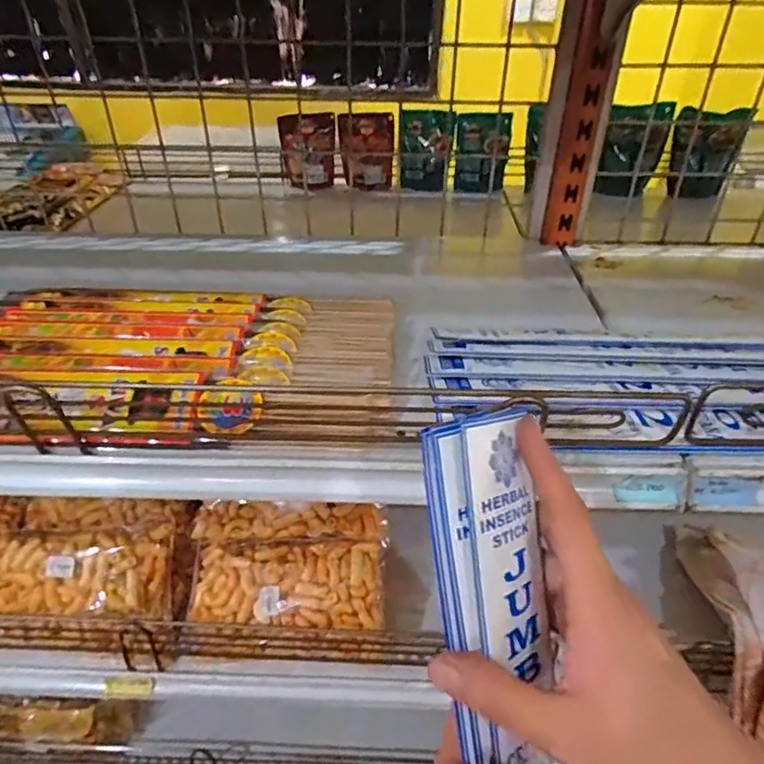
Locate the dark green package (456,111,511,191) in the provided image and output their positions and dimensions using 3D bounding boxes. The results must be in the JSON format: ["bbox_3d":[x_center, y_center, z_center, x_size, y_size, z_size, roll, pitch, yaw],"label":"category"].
[{"bbox_3d":[0.161,-0.366,0.897,0.085,0.113,0.021,0,37,0],"label":"dark green package"}]

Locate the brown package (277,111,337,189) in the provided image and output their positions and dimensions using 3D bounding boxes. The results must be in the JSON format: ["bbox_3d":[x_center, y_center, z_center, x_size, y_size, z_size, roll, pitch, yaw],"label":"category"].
[{"bbox_3d":[-0.119,-0.372,0.904,0.089,0.110,0.018,4,37,4],"label":"brown package"}]

